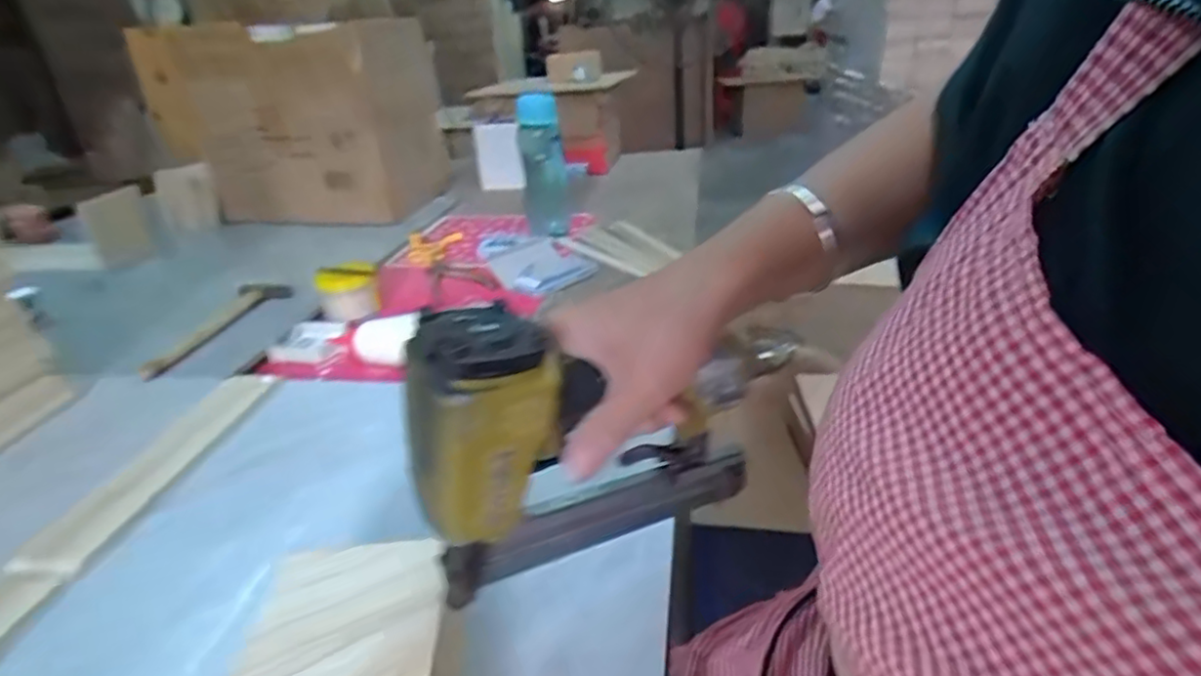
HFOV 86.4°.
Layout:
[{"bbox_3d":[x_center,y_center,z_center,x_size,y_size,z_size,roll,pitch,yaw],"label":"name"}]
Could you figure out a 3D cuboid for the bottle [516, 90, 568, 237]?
[{"bbox_3d":[-0.099,-0.295,1.100,0.074,0.223,0.081,-3,26,0],"label":"bottle"}]

